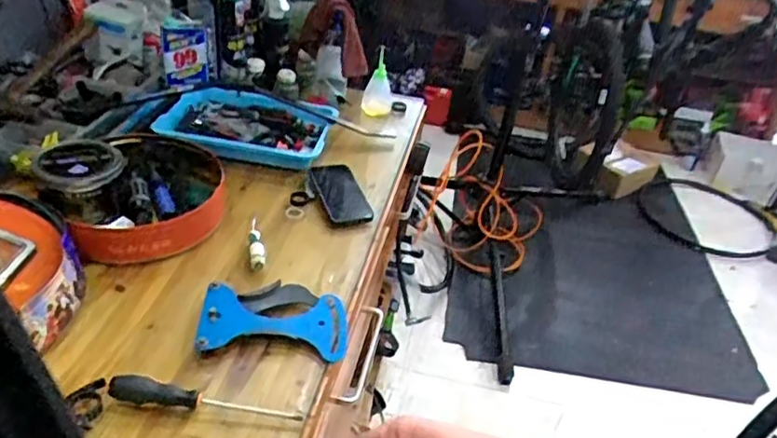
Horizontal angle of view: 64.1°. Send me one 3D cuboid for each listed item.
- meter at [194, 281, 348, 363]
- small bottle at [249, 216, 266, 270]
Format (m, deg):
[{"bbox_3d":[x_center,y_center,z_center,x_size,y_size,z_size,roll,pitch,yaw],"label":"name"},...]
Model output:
[{"bbox_3d":[-0.152,0.134,0.839,0.194,0.040,0.122,2,35,-9],"label":"meter"},{"bbox_3d":[-0.205,0.032,0.957,0.023,0.019,0.120,-3,36,-15],"label":"small bottle"}]

